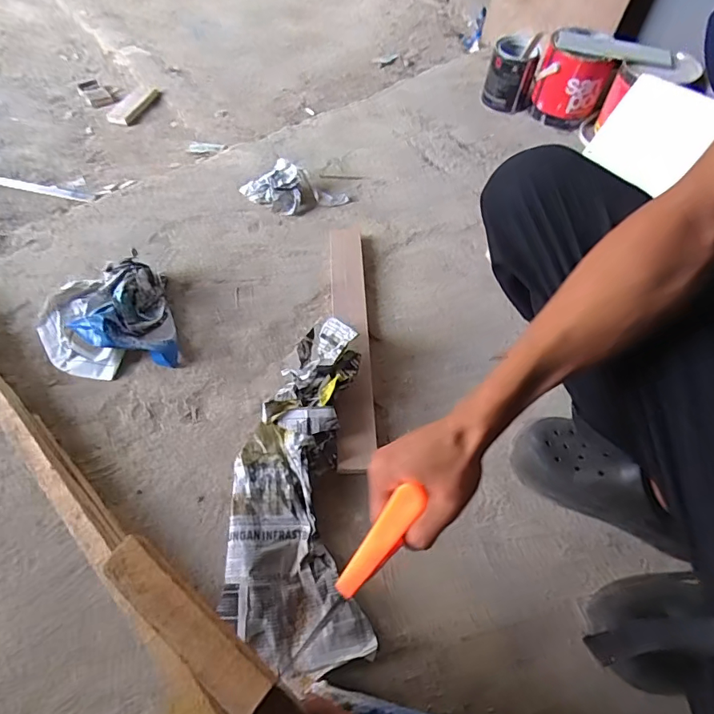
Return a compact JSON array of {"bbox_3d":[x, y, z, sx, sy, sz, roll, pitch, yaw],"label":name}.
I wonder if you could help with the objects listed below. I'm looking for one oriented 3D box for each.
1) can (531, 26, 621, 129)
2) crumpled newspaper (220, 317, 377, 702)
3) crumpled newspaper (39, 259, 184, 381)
[{"bbox_3d":[0.524,-0.674,1.119,0.167,0.159,0.164,22,59,11],"label":"can"},{"bbox_3d":[-0.075,0.153,0.600,0.170,0.070,0.454,-2,58,-3],"label":"crumpled newspaper"},{"bbox_3d":[-0.402,-0.070,0.724,0.212,0.078,0.200,-10,58,-8],"label":"crumpled newspaper"}]

